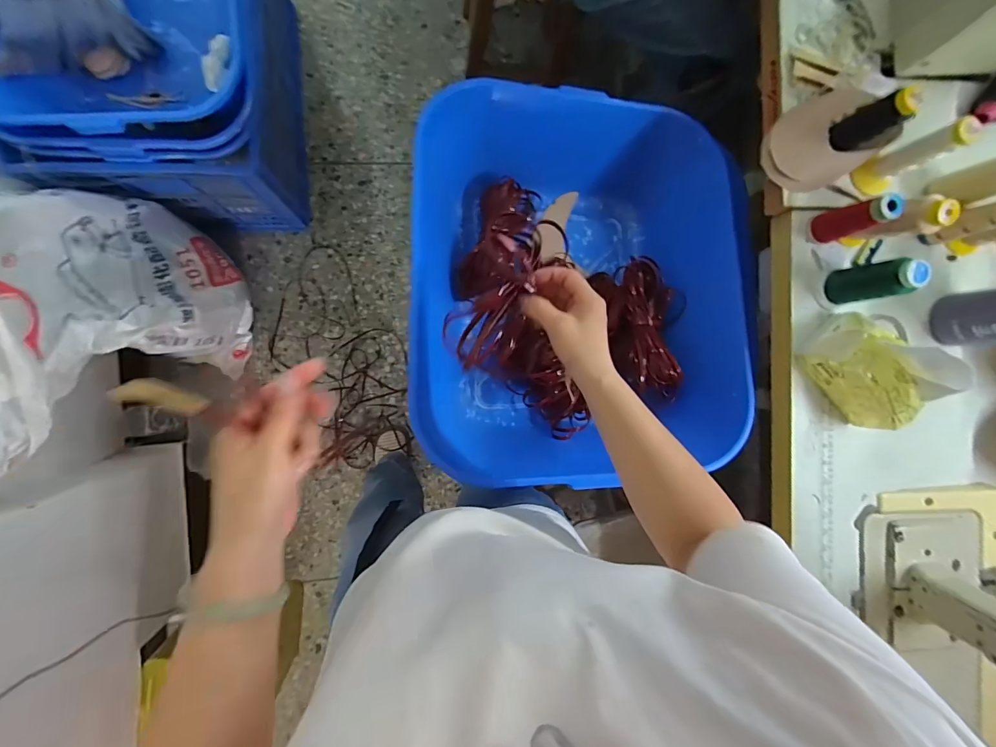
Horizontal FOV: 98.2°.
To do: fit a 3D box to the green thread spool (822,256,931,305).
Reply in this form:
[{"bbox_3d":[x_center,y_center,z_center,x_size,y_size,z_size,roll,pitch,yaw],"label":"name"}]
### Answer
[{"bbox_3d":[0.496,-0.122,0.568,0.041,0.103,0.045,0,92,-7],"label":"green thread spool"}]

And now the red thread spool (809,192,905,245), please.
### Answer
[{"bbox_3d":[0.462,-0.201,0.559,0.040,0.093,0.037,0,92,-7],"label":"red thread spool"}]

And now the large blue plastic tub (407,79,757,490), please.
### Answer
[{"bbox_3d":[0.136,-0.156,0.732,0.556,0.299,0.556,0,92,-7],"label":"large blue plastic tub"}]

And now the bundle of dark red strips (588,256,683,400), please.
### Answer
[{"bbox_3d":[0.245,-0.079,0.731,0.114,0.048,0.243,-8,79,-7],"label":"bundle of dark red strips"}]

